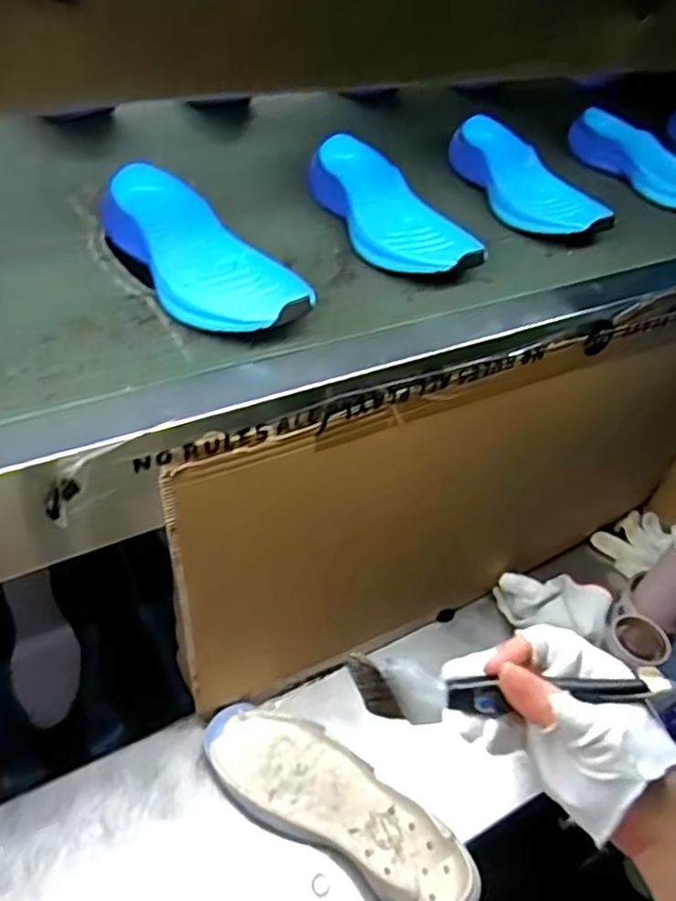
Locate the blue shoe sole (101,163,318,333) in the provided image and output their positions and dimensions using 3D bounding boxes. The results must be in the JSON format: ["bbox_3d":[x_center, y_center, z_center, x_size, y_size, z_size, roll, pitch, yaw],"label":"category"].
[{"bbox_3d":[-0.106,-0.149,0.516,0.082,0.055,0.206,-27,51,-31],"label":"blue shoe sole"}]

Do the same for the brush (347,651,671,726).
[{"bbox_3d":[0.086,0.128,0.354,0.160,0.036,0.010,2,5,3],"label":"brush"}]

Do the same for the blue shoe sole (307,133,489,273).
[{"bbox_3d":[0.045,-0.218,0.615,0.091,0.050,0.222,-17,47,-24],"label":"blue shoe sole"}]

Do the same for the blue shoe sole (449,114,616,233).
[{"bbox_3d":[0.189,-0.272,0.689,0.081,0.052,0.217,-10,44,-17],"label":"blue shoe sole"}]

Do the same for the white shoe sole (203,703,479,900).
[{"bbox_3d":[-0.002,0.335,0.647,0.278,0.035,0.095,24,45,19],"label":"white shoe sole"}]

